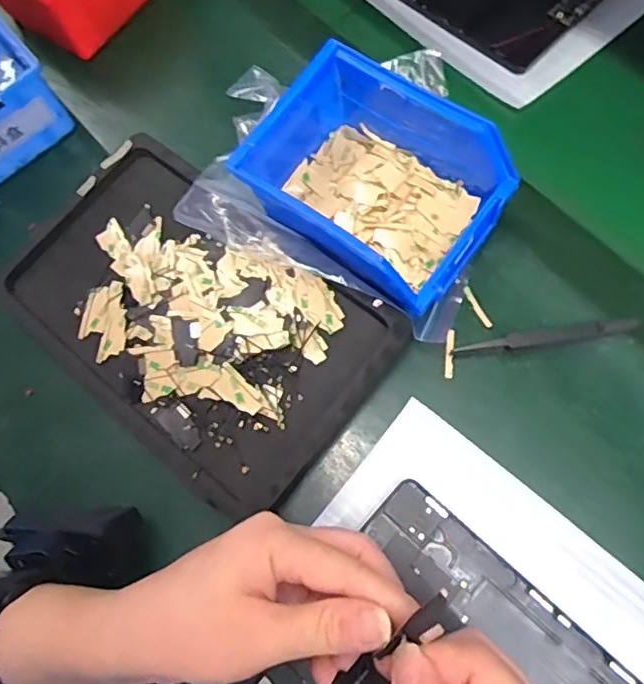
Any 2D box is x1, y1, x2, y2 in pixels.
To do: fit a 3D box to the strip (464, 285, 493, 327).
[{"bbox_3d":[0.099,-0.022,0.374,0.006,0.004,0.031,-24,71,-5],"label":"strip"}]

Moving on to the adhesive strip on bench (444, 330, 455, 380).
[{"bbox_3d":[0.079,0.008,0.366,0.005,0.004,0.030,5,83,5],"label":"adhesive strip on bench"}]

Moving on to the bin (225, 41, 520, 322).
[{"bbox_3d":[0.038,-0.100,0.373,0.143,0.075,0.127,35,76,15],"label":"bin"}]

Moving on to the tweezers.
[{"bbox_3d":[0.137,-0.002,0.360,0.110,0.015,0.008,-9,71,0],"label":"tweezers"}]

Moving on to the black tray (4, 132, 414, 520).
[{"bbox_3d":[-0.088,-0.021,0.386,0.263,0.029,0.151,39,75,16],"label":"black tray"}]

